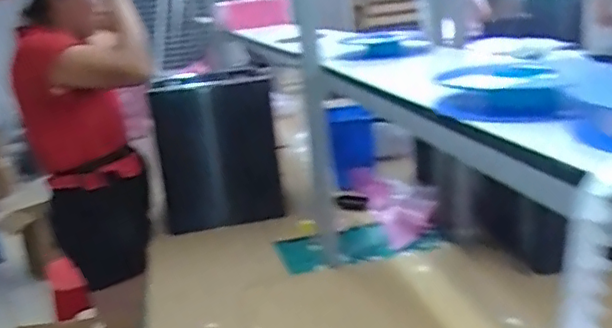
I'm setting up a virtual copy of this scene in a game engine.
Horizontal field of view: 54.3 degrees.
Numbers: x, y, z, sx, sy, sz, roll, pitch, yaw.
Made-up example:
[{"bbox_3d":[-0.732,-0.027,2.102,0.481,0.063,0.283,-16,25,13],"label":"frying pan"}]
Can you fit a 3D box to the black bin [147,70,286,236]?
[{"bbox_3d":[-0.239,-0.027,1.616,0.326,0.383,0.137,-7,17,-2],"label":"black bin"}]

